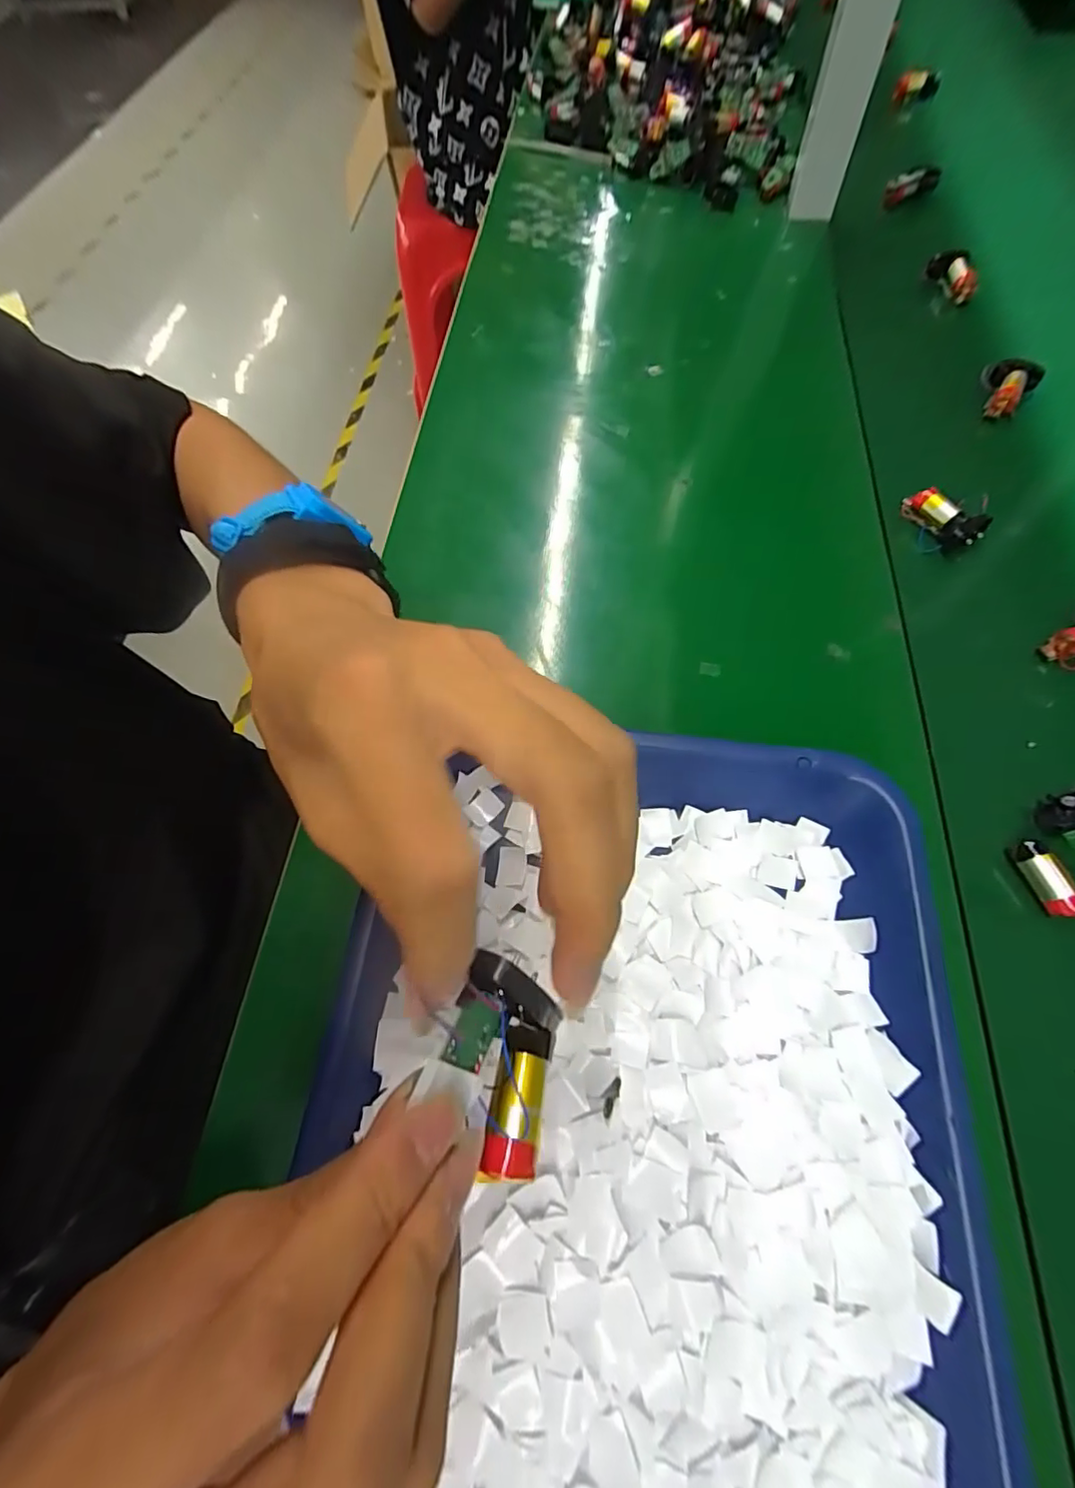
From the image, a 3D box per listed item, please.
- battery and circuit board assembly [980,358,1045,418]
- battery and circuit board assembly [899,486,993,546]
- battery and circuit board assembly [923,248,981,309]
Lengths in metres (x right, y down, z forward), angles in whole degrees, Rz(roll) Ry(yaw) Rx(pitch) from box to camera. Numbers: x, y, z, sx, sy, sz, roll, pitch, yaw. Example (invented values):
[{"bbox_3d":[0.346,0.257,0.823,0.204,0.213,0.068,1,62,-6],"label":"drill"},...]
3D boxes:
[{"bbox_3d":[0.360,-0.277,0.421,0.037,0.023,0.041,36,73,18],"label":"battery and circuit board assembly"},{"bbox_3d":[0.274,-0.153,0.369,0.052,0.019,0.024,33,72,17],"label":"battery and circuit board assembly"},{"bbox_3d":[0.369,-0.417,0.487,0.022,0.026,0.049,-5,65,2],"label":"battery and circuit board assembly"}]

